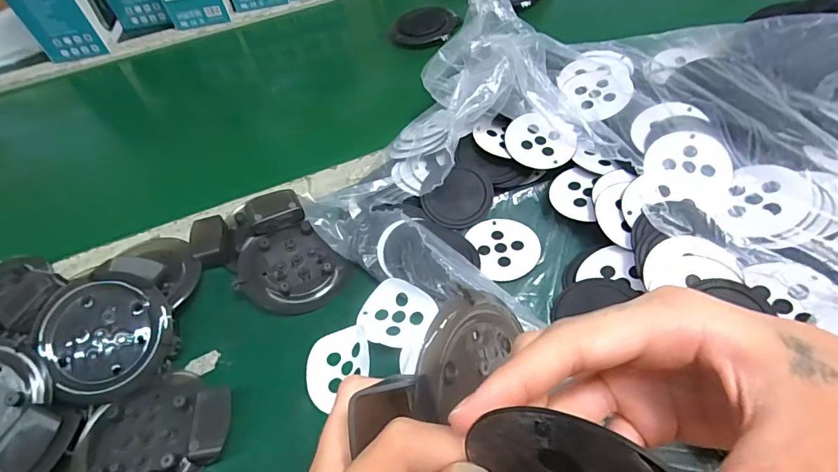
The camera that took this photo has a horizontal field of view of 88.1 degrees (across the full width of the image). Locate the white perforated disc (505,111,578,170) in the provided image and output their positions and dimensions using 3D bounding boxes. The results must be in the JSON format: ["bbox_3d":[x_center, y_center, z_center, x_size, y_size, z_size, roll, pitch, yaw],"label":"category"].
[{"bbox_3d":[0.109,-0.086,0.387,0.059,0.004,0.055,-3,73,11],"label":"white perforated disc"}]

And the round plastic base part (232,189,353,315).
[{"bbox_3d":[-0.108,0.015,0.348,0.080,0.038,0.091,-37,57,-22],"label":"round plastic base part"}]

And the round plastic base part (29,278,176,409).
[{"bbox_3d":[-0.221,0.070,0.306,0.084,0.007,0.085,3,69,-9],"label":"round plastic base part"}]

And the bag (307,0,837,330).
[{"bbox_3d":[0.155,-0.075,0.354,0.453,0.103,0.338,5,52,11],"label":"bag"}]

